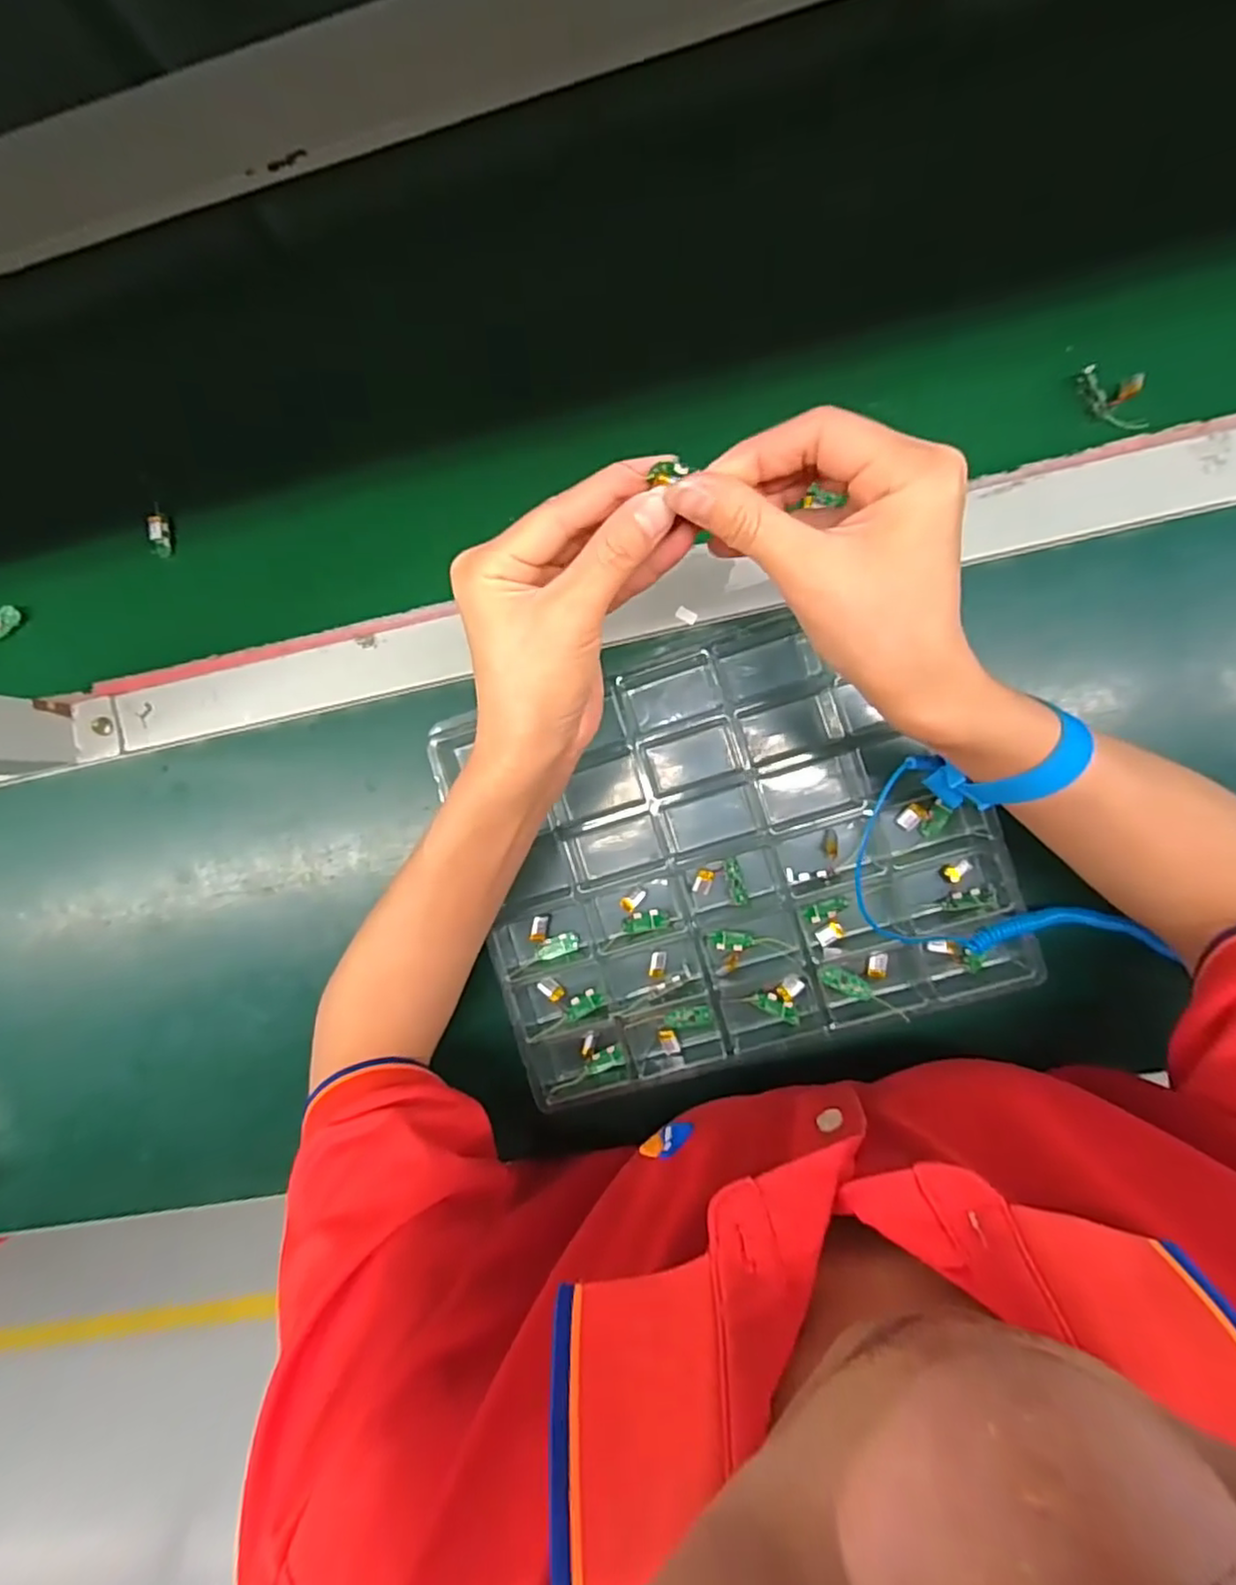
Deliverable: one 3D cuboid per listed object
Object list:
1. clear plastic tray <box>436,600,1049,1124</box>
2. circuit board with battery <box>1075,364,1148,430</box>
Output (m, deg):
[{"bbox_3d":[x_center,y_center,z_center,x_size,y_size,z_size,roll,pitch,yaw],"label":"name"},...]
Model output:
[{"bbox_3d":[0.059,0.029,0.387,0.284,0.020,0.242,-16,89,7],"label":"clear plastic tray"},{"bbox_3d":[0.280,-0.222,0.379,0.040,0.011,0.027,15,92,7],"label":"circuit board with battery"}]

